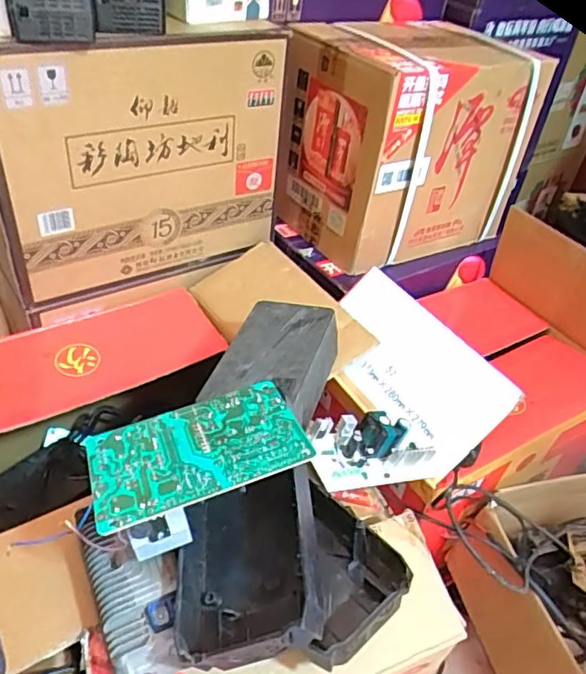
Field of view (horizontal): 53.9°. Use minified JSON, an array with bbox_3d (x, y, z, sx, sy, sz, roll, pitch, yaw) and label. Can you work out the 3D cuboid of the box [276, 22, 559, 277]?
[{"bbox_3d":[0.173,-0.296,0.885,0.320,0.290,0.207,-18,47,-27],"label":"box"}]

